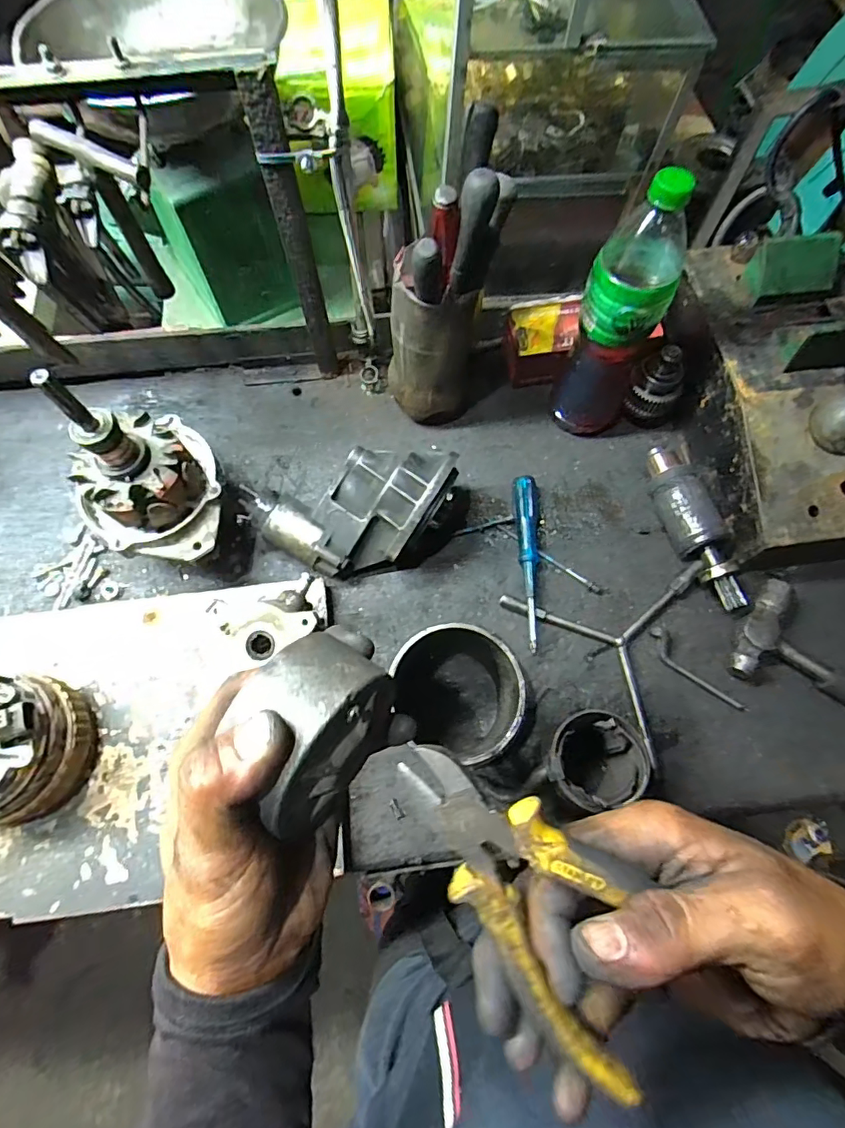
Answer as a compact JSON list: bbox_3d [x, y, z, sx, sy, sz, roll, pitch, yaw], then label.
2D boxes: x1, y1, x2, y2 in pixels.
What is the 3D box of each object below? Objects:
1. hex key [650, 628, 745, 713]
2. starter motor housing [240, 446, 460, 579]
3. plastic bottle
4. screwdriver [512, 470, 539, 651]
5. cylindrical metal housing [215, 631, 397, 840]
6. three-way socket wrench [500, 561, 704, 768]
[{"bbox_3d":[0.273,0.109,0.526,0.023,0.005,0.113,-45,84,-1],"label":"hex key"},{"bbox_3d":[-0.073,-0.053,0.537,0.206,0.107,0.118,5,69,1],"label":"starter motor housing"},{"bbox_3d":[0.192,-0.229,0.518,0.082,0.274,0.062,23,70,8],"label":"plastic bottle"},{"bbox_3d":[0.116,-0.004,0.561,0.029,0.023,0.195,0,69,-1],"label":"screwdriver"},{"bbox_3d":[-0.044,0.076,0.229,0.048,0.080,0.075,30,55,26],"label":"cylindrical metal housing"},{"bbox_3d":[0.219,0.058,0.538,0.178,0.028,0.209,-39,74,-14],"label":"three-way socket wrench"}]

